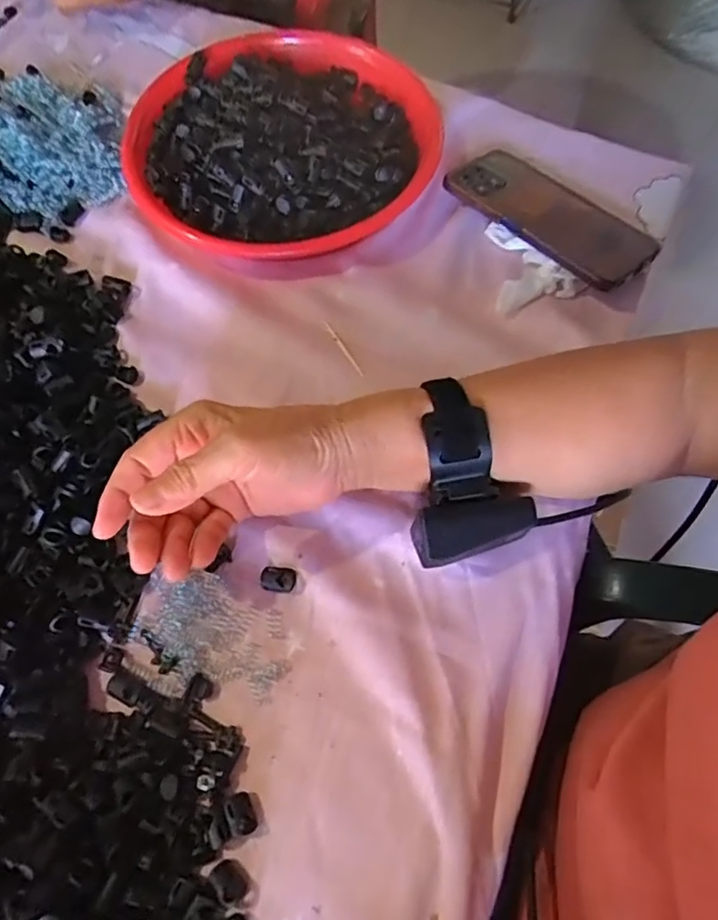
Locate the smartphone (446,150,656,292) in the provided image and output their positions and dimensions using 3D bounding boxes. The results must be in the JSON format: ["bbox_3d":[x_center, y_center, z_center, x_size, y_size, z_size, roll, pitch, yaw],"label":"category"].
[{"bbox_3d":[0.148,-0.193,0.452,0.075,0.016,0.162,-41,72,-15],"label":"smartphone"}]

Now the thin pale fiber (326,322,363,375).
[{"bbox_3d":[-0.011,-0.081,0.416,0.004,0.004,0.053,-30,70,-12],"label":"thin pale fiber"}]

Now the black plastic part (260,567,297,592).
[{"bbox_3d":[-0.049,0.072,0.352,0.021,0.007,0.015,6,67,3],"label":"black plastic part"}]

